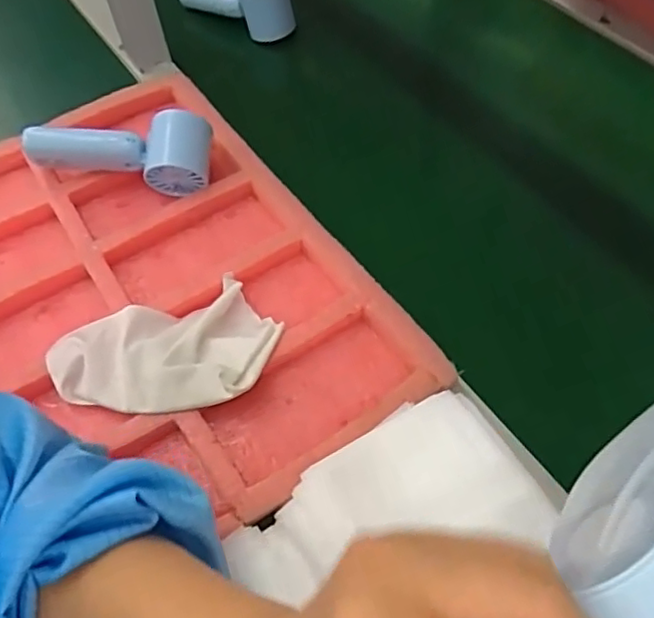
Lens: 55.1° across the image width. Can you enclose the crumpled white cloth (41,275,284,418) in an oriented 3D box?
[{"bbox_3d":[-0.112,0.037,0.446,0.154,0.027,0.099,-20,56,-10],"label":"crumpled white cloth"}]

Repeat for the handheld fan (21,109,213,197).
[{"bbox_3d":[-0.180,-0.131,0.547,0.155,0.058,0.060,-3,55,2],"label":"handheld fan"}]

